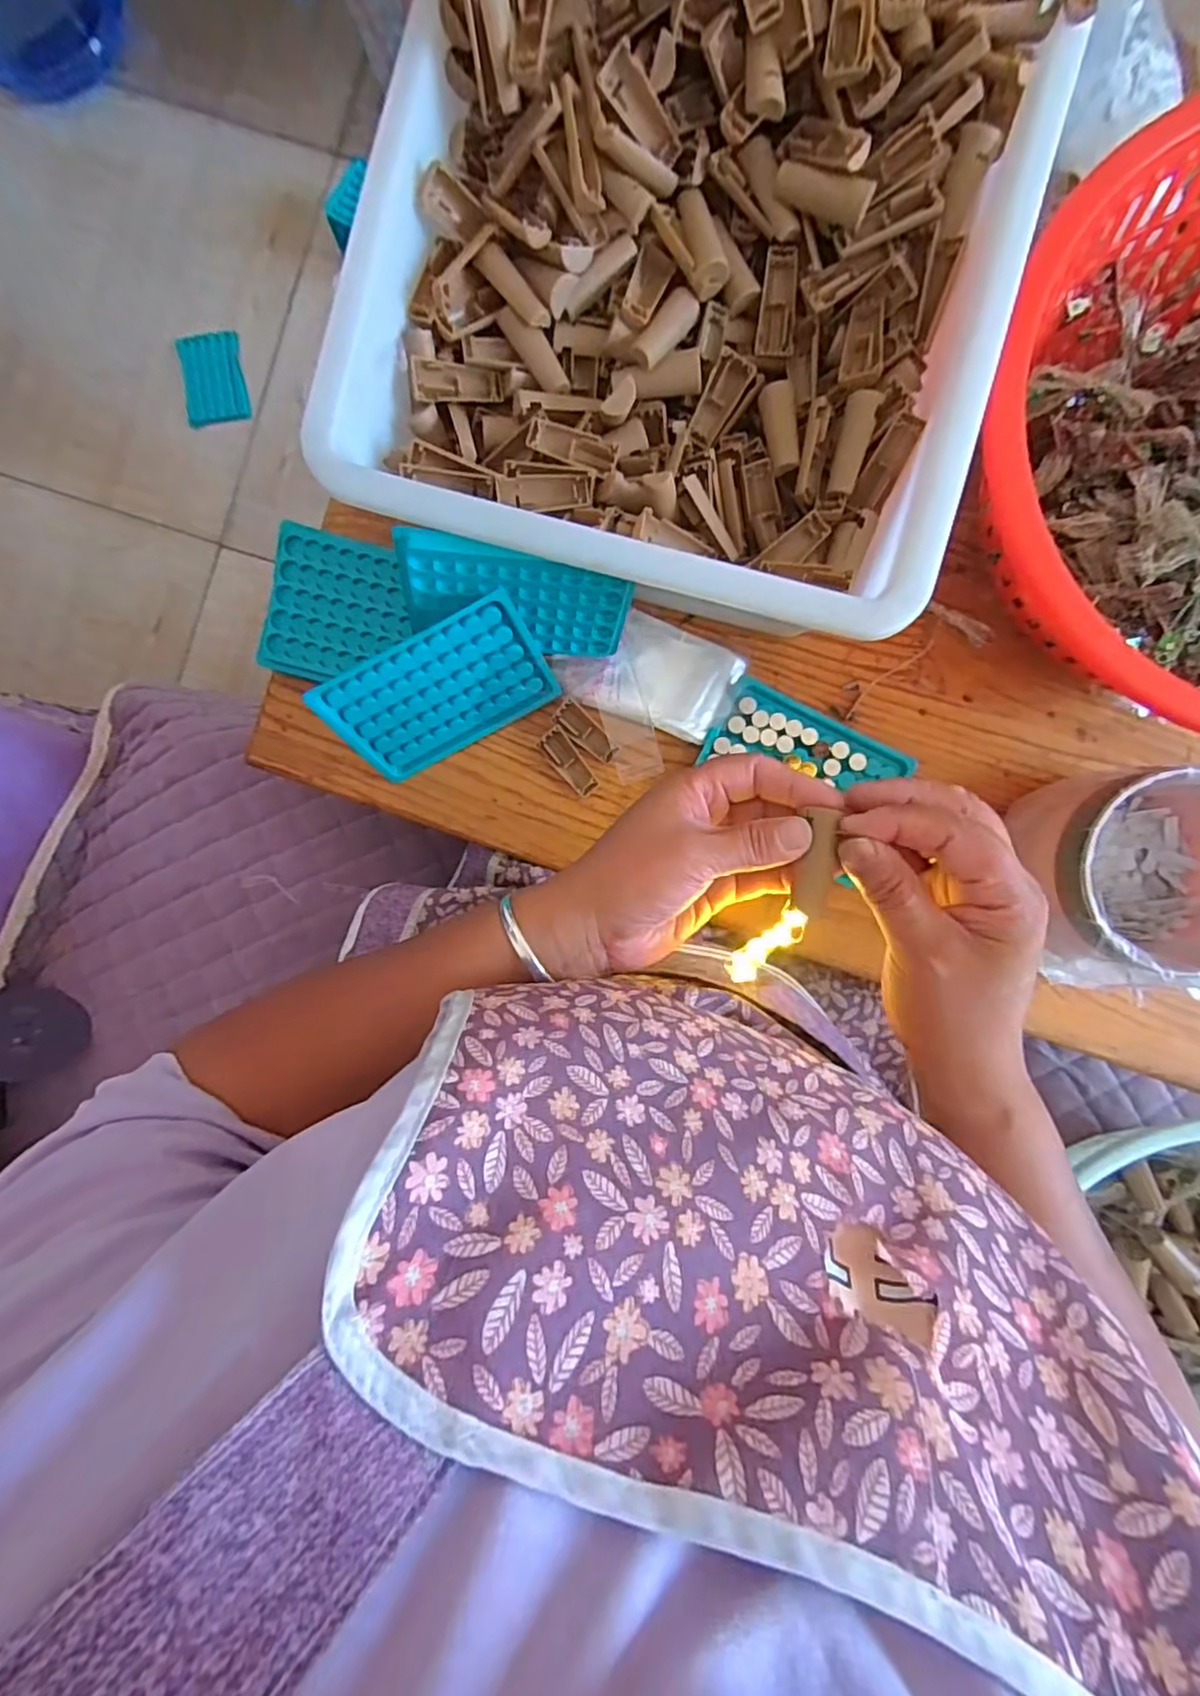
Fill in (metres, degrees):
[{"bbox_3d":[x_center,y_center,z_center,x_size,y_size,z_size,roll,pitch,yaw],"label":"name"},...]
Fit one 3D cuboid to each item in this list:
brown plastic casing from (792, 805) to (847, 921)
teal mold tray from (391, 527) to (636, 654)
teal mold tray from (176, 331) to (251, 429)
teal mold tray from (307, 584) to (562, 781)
[{"bbox_3d":[0.100,0.008,0.301,0.016,0.007,0.048,9,100,1],"label":"brown plastic casing"},{"bbox_3d":[-0.048,-0.142,0.386,0.133,0.076,0.009,4,70,-17],"label":"teal mold tray"},{"bbox_3d":[-0.577,-0.696,0.979,0.091,0.013,0.121,-7,91,1],"label":"teal mold tray"},{"bbox_3d":[-0.098,-0.096,0.417,0.132,0.091,0.007,-27,57,6],"label":"teal mold tray"}]

